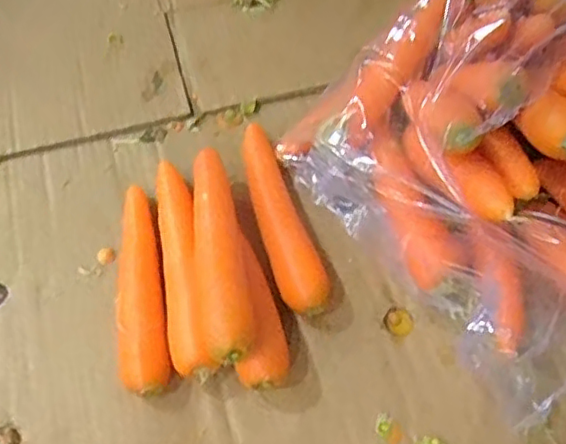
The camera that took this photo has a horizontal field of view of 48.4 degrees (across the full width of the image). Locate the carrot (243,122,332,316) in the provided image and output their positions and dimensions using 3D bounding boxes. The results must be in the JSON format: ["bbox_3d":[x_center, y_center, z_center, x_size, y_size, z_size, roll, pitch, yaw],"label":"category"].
[{"bbox_3d":[-0.002,-0.008,0.515,0.039,0.029,0.183,-13,59,-9],"label":"carrot"}]

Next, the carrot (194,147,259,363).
[{"bbox_3d":[-0.046,0.016,0.462,0.039,0.032,0.180,-7,58,-5],"label":"carrot"}]

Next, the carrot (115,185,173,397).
[{"bbox_3d":[-0.112,0.046,0.489,0.035,0.032,0.180,-10,58,-7],"label":"carrot"}]

